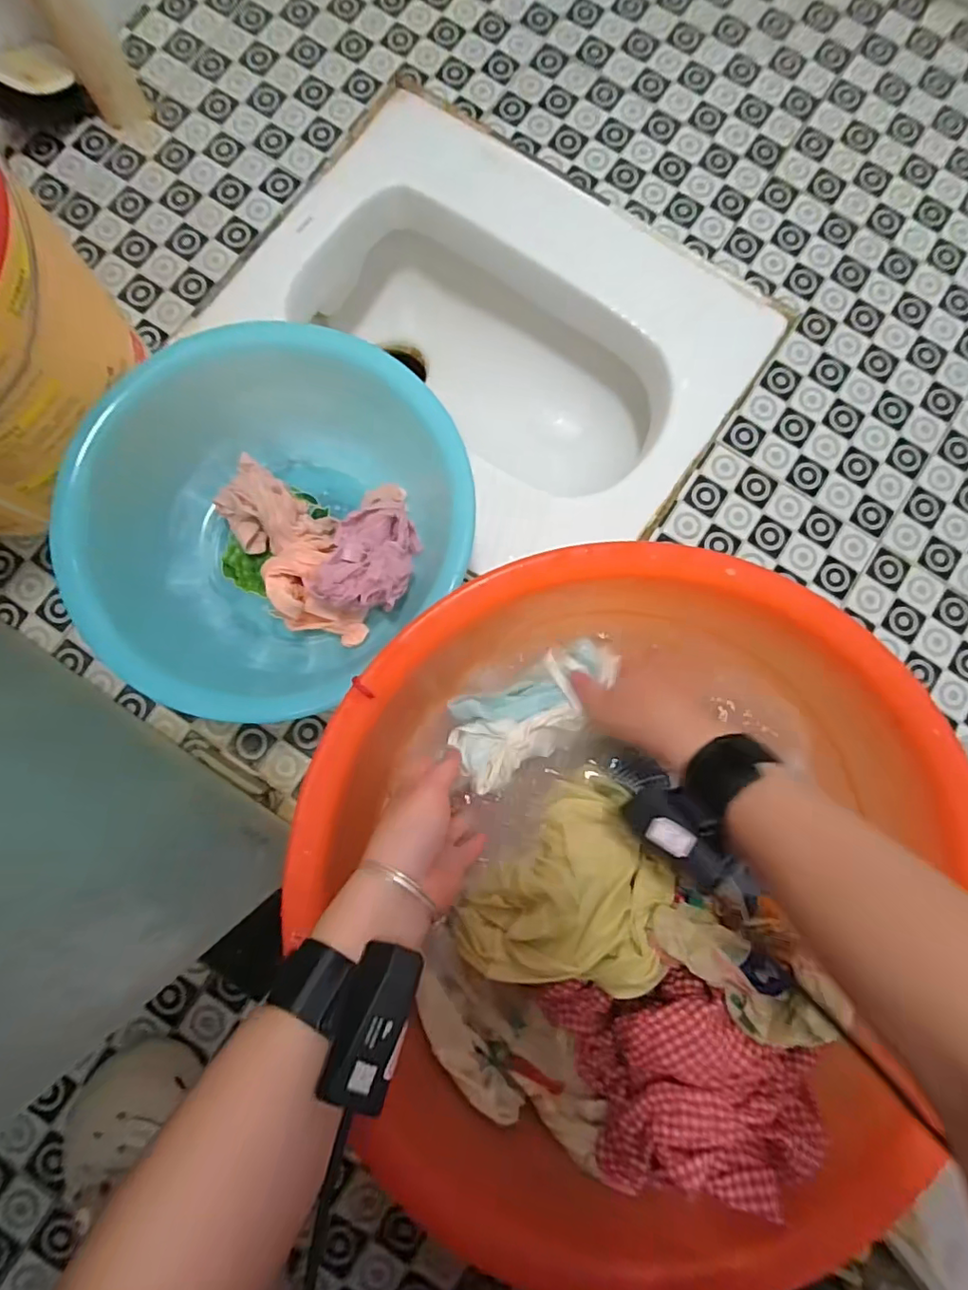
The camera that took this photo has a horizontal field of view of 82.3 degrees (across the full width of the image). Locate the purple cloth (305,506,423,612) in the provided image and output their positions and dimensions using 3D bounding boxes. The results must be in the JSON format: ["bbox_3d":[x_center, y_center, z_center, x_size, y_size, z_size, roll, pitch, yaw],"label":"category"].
[{"bbox_3d":[-0.099,-0.076,0.478,0.074,0.054,0.099,15,83,1],"label":"purple cloth"}]

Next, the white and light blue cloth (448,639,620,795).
[{"bbox_3d":[0.041,0.053,0.478,0.158,0.025,0.078,-37,84,-3],"label":"white and light blue cloth"}]

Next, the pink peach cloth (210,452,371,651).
[{"bbox_3d":[-0.172,-0.090,0.487,0.077,0.055,0.201,-33,85,-5],"label":"pink peach cloth"}]

